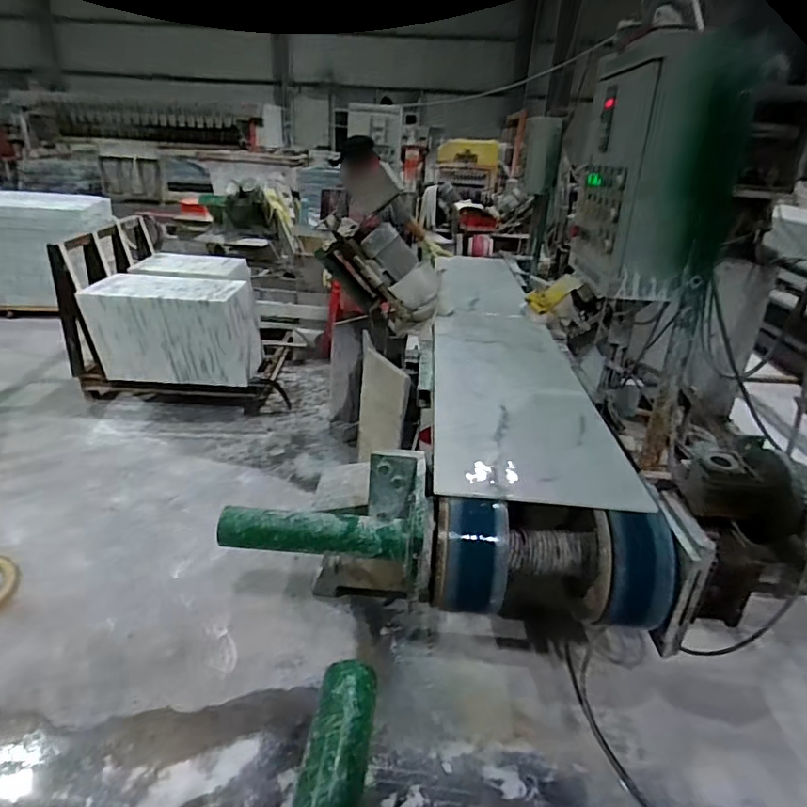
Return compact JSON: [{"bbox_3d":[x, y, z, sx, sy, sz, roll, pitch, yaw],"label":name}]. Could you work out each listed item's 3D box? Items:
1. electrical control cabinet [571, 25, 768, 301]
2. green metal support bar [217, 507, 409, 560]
[{"bbox_3d":[0.545,-0.504,1.222,0.232,0.470,0.418,6,25,3],"label":"electrical control cabinet"},{"bbox_3d":[-0.192,0.273,1.183,0.404,0.064,0.088,5,25,0],"label":"green metal support bar"}]

